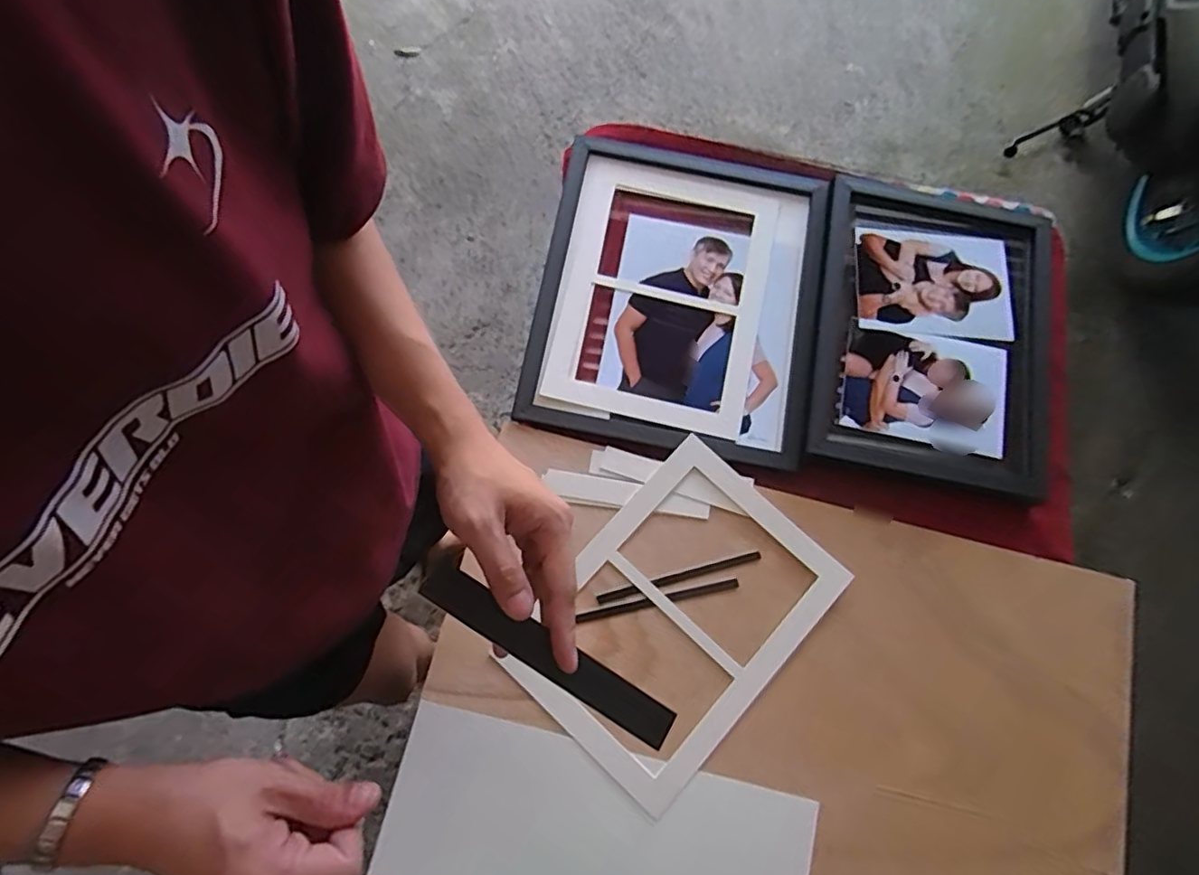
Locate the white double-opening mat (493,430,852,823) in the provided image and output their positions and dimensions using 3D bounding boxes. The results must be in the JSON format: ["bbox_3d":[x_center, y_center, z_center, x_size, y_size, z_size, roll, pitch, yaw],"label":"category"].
[{"bbox_3d":[0.077,0.179,0.619,0.221,0.008,0.306,42,79,7],"label":"white double-opening mat"}]

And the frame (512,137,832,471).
[{"bbox_3d":[0.090,-0.161,0.709,0.315,0.024,0.362,10,76,1],"label":"frame"}]

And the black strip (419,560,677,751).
[{"bbox_3d":[-0.030,0.132,0.371,0.171,0.006,0.024,35,78,-5],"label":"black strip"}]

